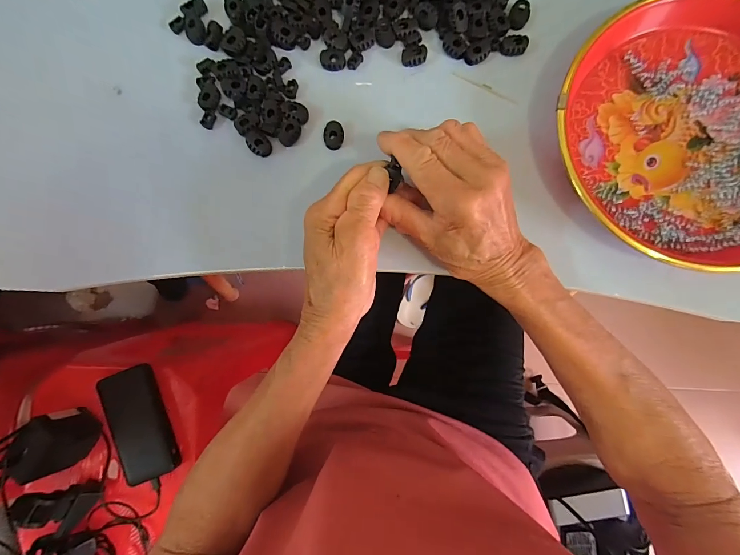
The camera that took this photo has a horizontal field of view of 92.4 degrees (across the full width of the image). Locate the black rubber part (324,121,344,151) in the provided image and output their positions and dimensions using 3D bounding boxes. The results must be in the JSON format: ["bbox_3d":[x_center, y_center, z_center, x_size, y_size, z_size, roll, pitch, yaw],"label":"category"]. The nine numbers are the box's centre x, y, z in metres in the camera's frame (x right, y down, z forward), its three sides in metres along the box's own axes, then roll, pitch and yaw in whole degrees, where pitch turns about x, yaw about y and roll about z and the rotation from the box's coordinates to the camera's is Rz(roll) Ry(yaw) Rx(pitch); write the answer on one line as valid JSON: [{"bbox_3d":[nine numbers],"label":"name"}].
[{"bbox_3d":[-0.030,-0.120,0.300,0.016,0.009,0.020,1,86,2],"label":"black rubber part"}]

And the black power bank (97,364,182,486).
[{"bbox_3d":[-0.326,0.207,0.498,0.079,0.020,0.151,-22,85,0],"label":"black power bank"}]

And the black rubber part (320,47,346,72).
[{"bbox_3d":[-0.032,-0.187,0.303,0.021,0.009,0.016,-9,85,1],"label":"black rubber part"}]

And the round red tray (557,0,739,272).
[{"bbox_3d":[0.253,-0.120,0.279,0.210,0.039,0.223,0,86,1],"label":"round red tray"}]

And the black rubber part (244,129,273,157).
[{"bbox_3d":[-0.093,-0.112,0.298,0.023,0.006,0.017,45,79,-11],"label":"black rubber part"}]

